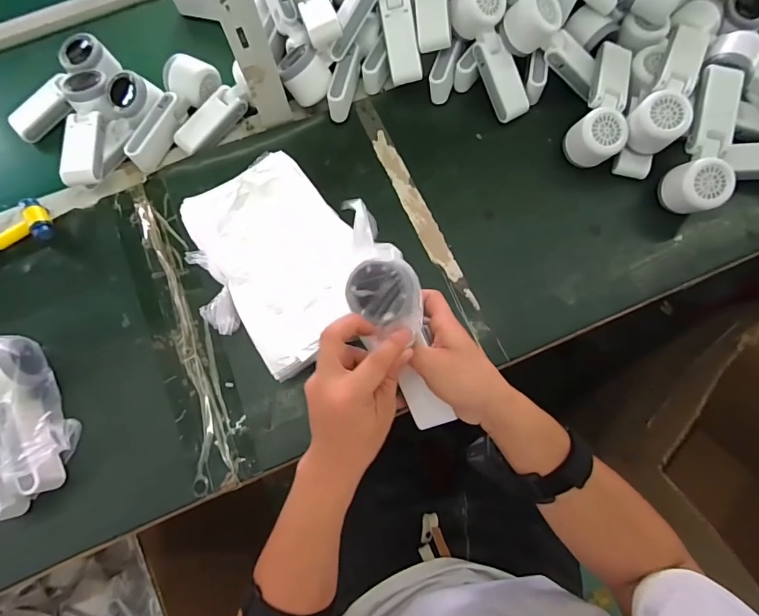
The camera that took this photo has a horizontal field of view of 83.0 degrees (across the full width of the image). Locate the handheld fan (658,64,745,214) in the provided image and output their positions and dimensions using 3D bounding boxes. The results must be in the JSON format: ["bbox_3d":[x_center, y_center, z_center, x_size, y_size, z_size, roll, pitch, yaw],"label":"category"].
[{"bbox_3d":[0.385,-0.194,0.506,0.056,0.050,0.164,13,92,5],"label":"handheld fan"}]

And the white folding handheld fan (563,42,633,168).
[{"bbox_3d":[0.286,-0.255,0.551,0.059,0.066,0.154,20,75,8],"label":"white folding handheld fan"}]

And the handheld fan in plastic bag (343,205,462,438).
[{"bbox_3d":[0.011,0.011,0.386,0.058,0.045,0.215,-20,100,-4],"label":"handheld fan in plastic bag"}]

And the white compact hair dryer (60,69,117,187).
[{"bbox_3d":[-0.381,-0.236,0.567,0.070,0.048,0.172,-14,73,-2],"label":"white compact hair dryer"}]

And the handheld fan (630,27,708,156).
[{"bbox_3d":[0.350,-0.266,0.519,0.059,0.043,0.158,25,75,9],"label":"handheld fan"}]

